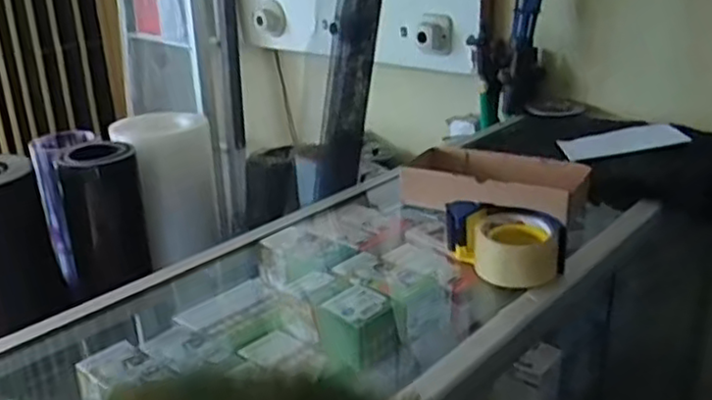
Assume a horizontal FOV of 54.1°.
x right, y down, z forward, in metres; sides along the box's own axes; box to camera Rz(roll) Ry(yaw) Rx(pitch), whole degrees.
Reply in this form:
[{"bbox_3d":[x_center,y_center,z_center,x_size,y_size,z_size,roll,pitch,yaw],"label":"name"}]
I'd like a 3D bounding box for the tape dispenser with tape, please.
[{"bbox_3d":[0.177,0.047,0.826,0.090,0.057,0.138,-10,23,-19],"label":"tape dispenser with tape"}]

